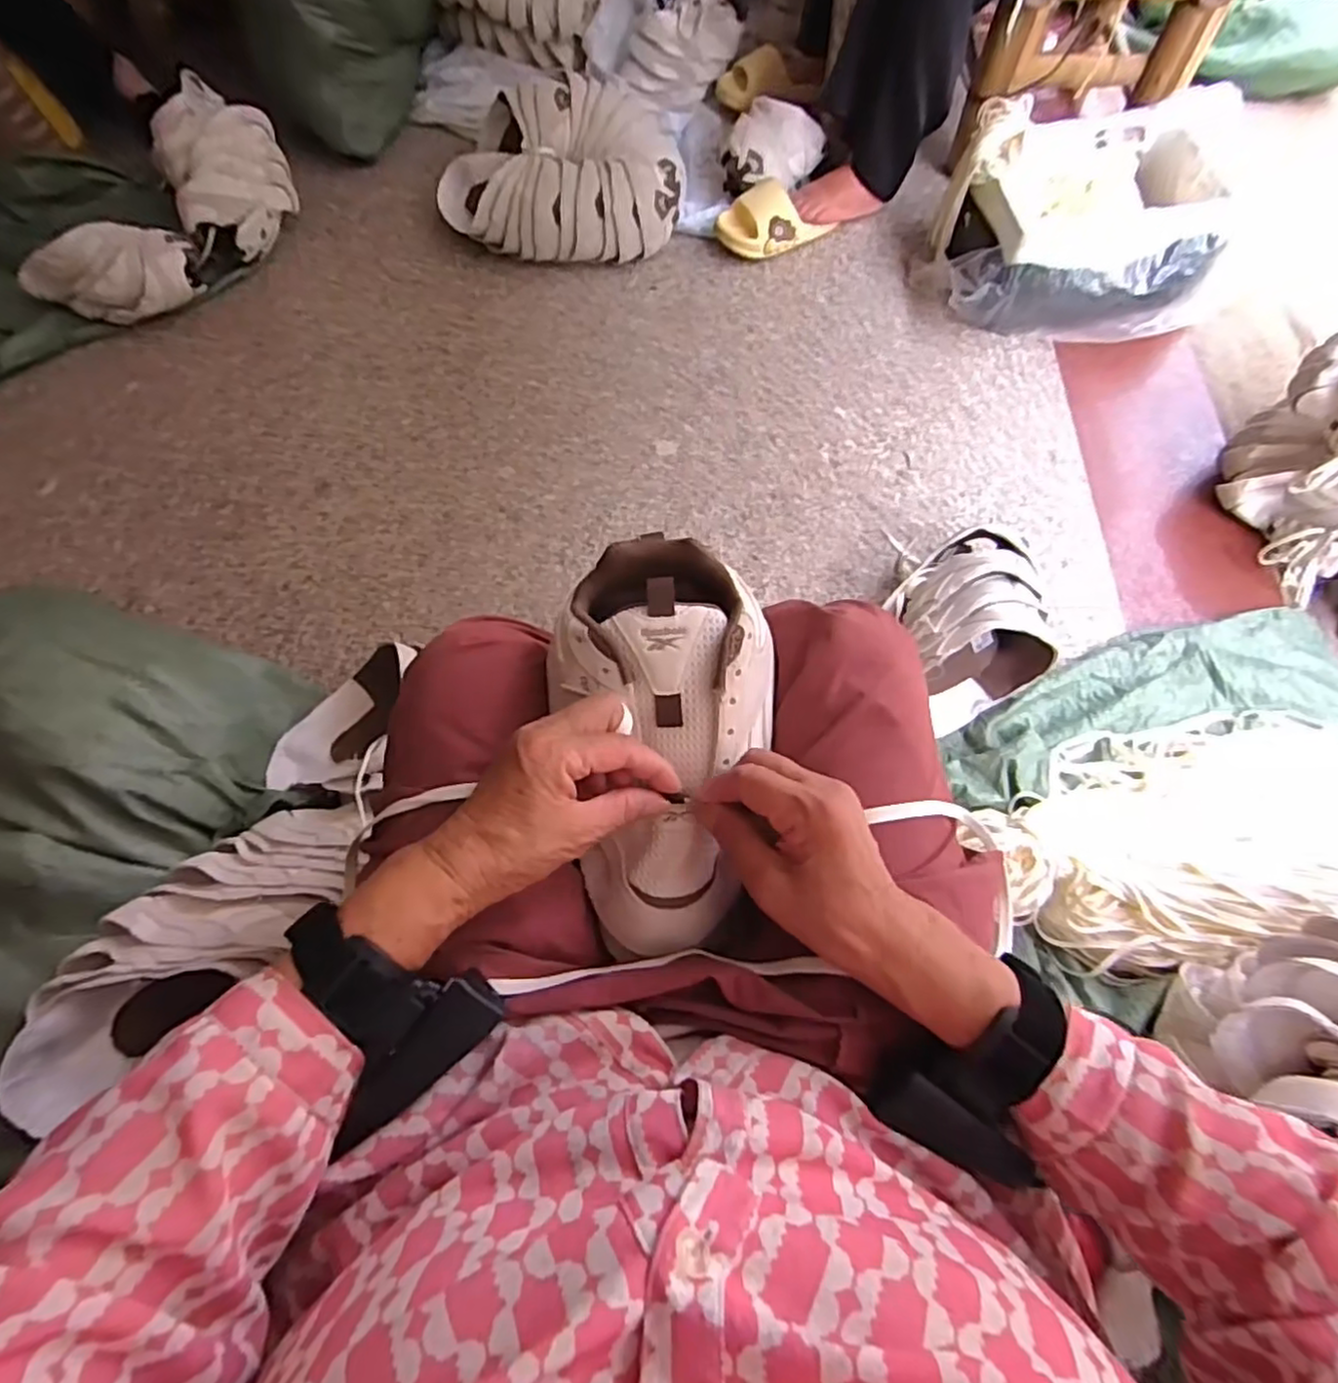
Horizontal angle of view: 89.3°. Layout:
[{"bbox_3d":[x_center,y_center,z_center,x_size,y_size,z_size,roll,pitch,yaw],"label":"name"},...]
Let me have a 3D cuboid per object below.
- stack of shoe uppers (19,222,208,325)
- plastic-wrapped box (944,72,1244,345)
[{"bbox_3d":[-0.940,-0.695,1.146,0.262,0.131,0.122,2,66,4],"label":"stack of shoe uppers"},{"bbox_3d":[0.667,-0.767,1.094,0.413,0.174,0.363,7,67,6],"label":"plastic-wrapped box"}]

